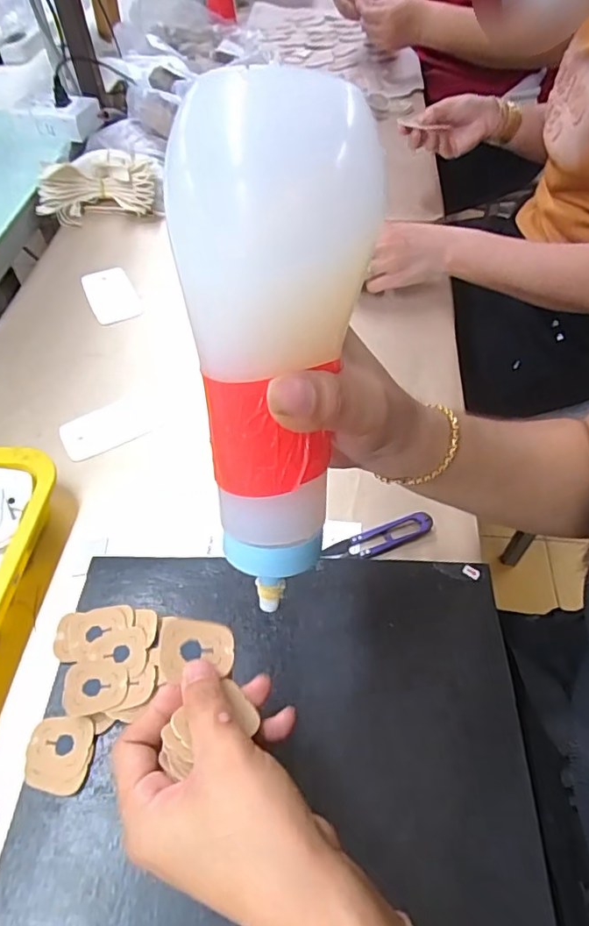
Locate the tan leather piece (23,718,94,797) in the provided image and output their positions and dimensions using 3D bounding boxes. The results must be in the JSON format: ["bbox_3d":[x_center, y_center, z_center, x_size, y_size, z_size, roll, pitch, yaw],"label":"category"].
[{"bbox_3d":[-0.145,0.179,0.331,0.038,0.005,0.041,0,53,0],"label":"tan leather piece"}]

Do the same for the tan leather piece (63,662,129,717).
[{"bbox_3d":[-0.128,0.144,0.346,0.038,0.004,0.035,-1,43,-12],"label":"tan leather piece"}]

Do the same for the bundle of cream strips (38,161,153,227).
[{"bbox_3d":[-0.273,-0.374,0.743,0.157,0.059,0.063,-12,53,-8],"label":"bundle of cream strips"}]

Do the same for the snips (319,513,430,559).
[{"bbox_3d":[0.069,0.063,0.442,0.095,0.010,0.021,-14,54,-10],"label":"snips"}]

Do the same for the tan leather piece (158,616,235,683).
[{"bbox_3d":[-0.051,0.096,0.282,0.039,0.004,0.031,2,51,-16],"label":"tan leather piece"}]

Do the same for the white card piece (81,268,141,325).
[{"bbox_3d":[-0.223,-0.205,0.651,0.055,0.006,0.111,-25,56,-11],"label":"white card piece"}]

